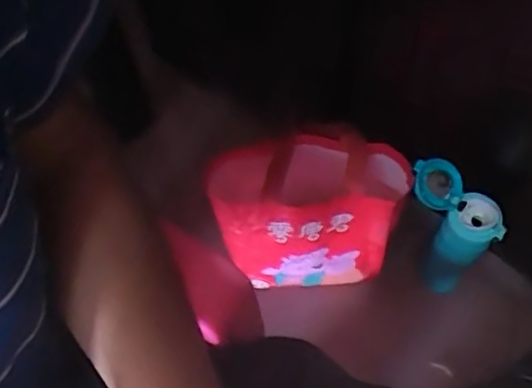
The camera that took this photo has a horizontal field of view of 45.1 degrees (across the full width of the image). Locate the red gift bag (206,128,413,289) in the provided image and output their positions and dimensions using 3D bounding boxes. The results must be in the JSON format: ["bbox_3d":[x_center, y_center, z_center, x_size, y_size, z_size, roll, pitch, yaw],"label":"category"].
[{"bbox_3d":[0.055,0.026,0.844,0.232,0.194,0.129,-6,65,0],"label":"red gift bag"}]

